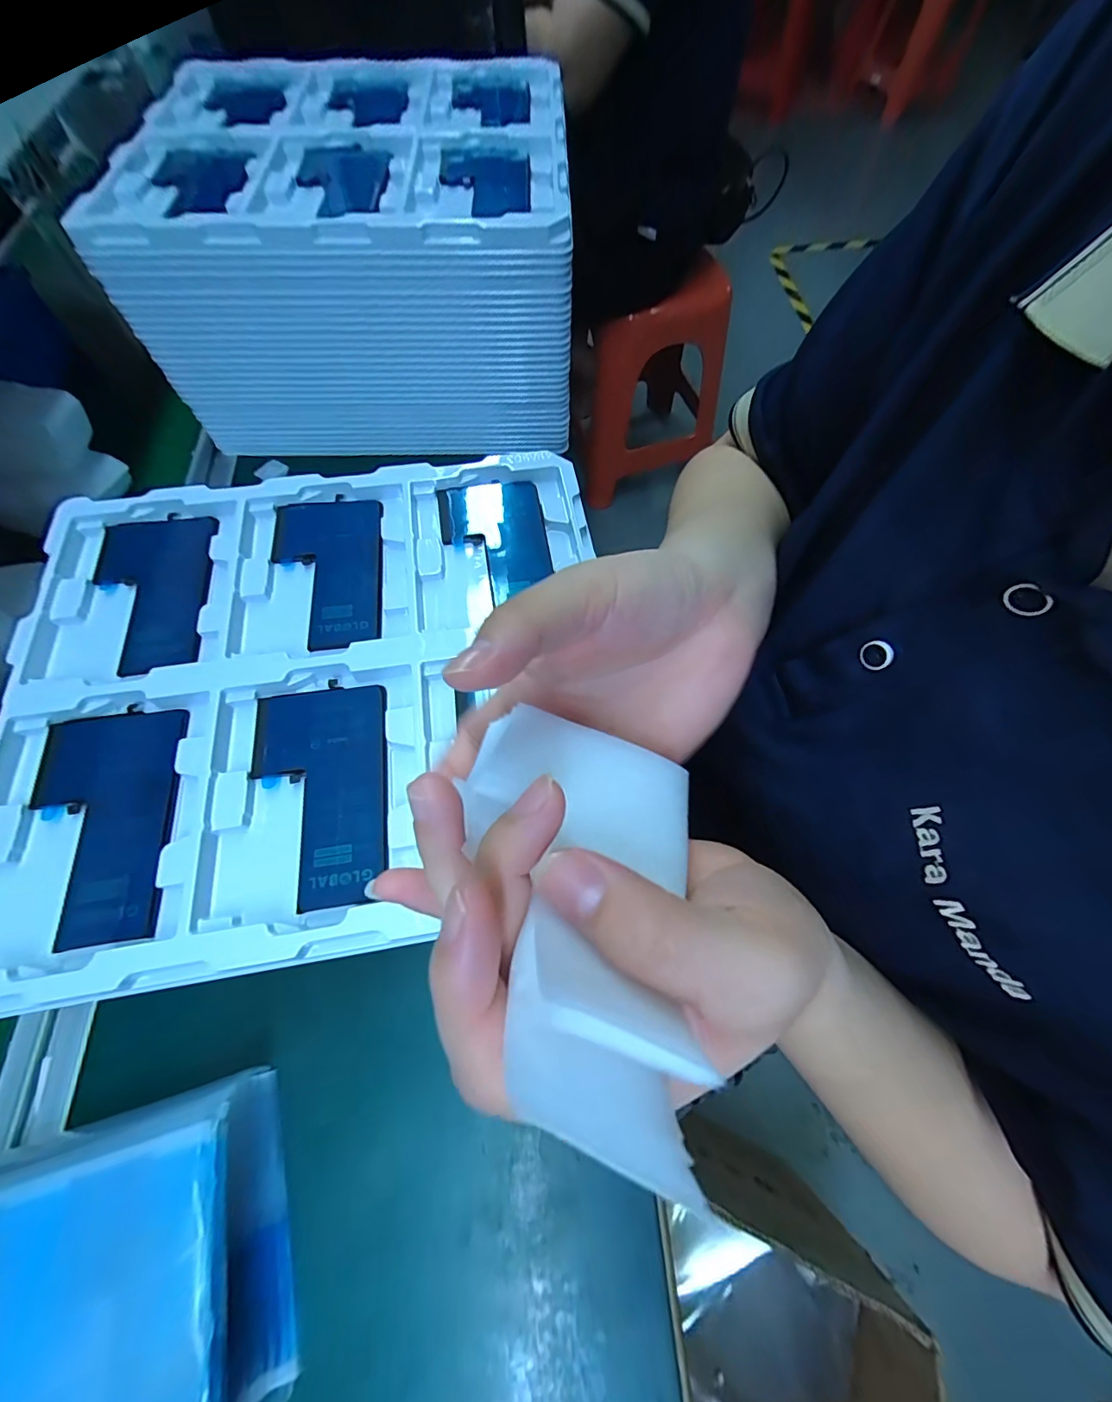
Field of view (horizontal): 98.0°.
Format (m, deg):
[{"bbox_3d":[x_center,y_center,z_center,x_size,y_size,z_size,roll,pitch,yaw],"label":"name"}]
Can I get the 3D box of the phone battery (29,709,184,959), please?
[{"bbox_3d":[-0.215,0.056,0.230,0.066,0.004,0.110,-11,66,-5],"label":"phone battery"}]

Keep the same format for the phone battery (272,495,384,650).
[{"bbox_3d":[-0.139,-0.080,0.292,0.065,0.006,0.110,-9,66,-4],"label":"phone battery"}]

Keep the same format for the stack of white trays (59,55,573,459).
[{"bbox_3d":[-0.158,-0.406,0.441,0.326,0.160,0.307,-2,66,-1],"label":"stack of white trays"}]

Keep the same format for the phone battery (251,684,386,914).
[{"bbox_3d":[-0.117,0.043,0.237,0.064,0.004,0.108,-9,66,-4],"label":"phone battery"}]

